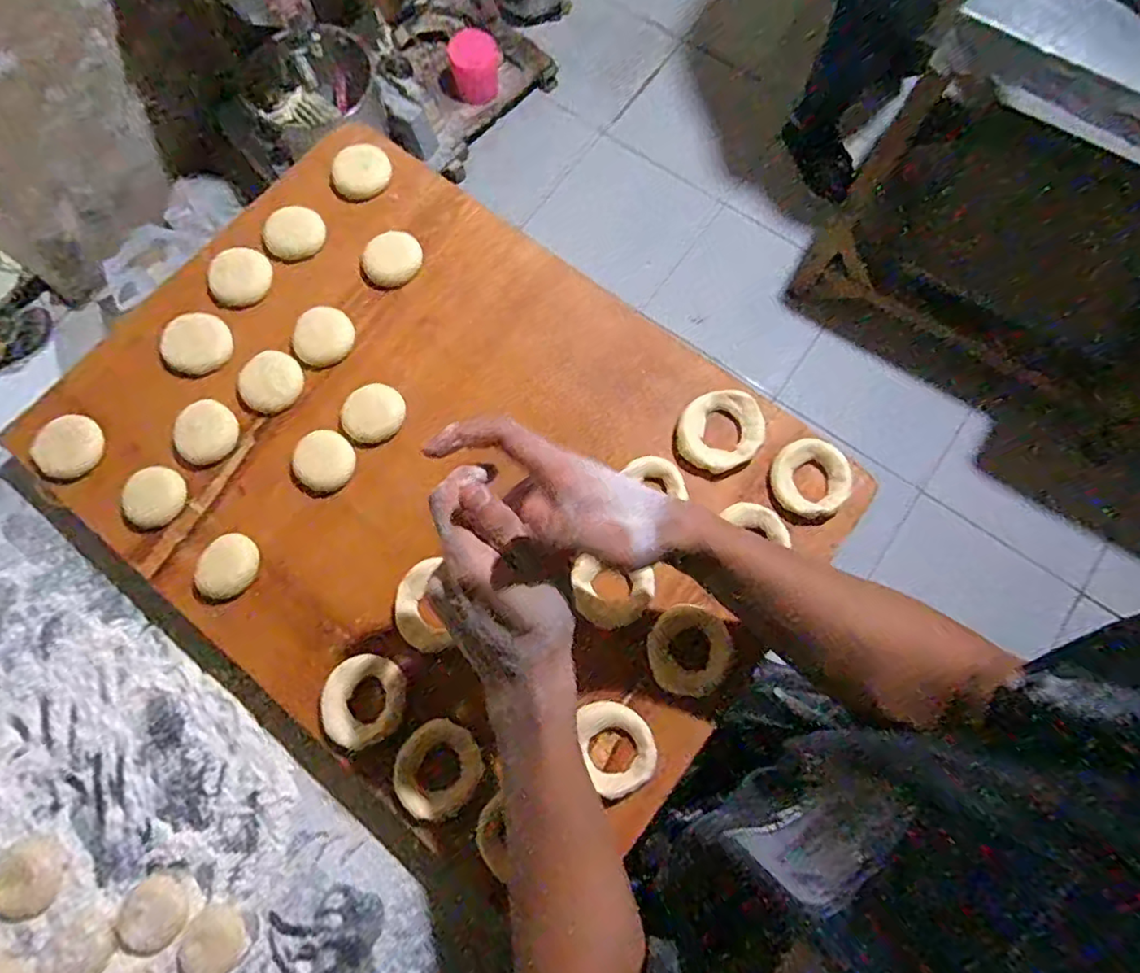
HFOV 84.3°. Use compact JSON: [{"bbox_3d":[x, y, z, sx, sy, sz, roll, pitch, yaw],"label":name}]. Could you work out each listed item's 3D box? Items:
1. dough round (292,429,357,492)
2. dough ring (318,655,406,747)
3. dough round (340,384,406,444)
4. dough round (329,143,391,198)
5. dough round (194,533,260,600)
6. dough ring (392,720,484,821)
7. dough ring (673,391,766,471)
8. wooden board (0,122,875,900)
[{"bbox_3d":[-0.202,-0.022,0.519,0.045,0.017,0.047,0,75,1],"label":"dough round"},{"bbox_3d":[-0.154,0.160,0.471,0.059,0.014,0.063,0,75,1],"label":"dough ring"},{"bbox_3d":[-0.165,-0.062,0.529,0.051,0.011,0.047,0,75,1],"label":"dough round"},{"bbox_3d":[-0.195,-0.297,0.590,0.052,0.013,0.050,0,75,1],"label":"dough round"},{"bbox_3d":[-0.272,0.063,0.499,0.042,0.012,0.050,-3,75,0],"label":"dough round"},{"bbox_3d":[-0.096,0.205,0.457,0.059,0.020,0.062,0,75,1],"label":"dough ring"},{"bbox_3d":[0.123,-0.046,0.514,0.069,0.015,0.064,0,75,1],"label":"dough ring"},{"bbox_3d":[-0.110,-0.019,0.519,0.577,0.030,0.424,38,78,9],"label":"wooden board"}]

